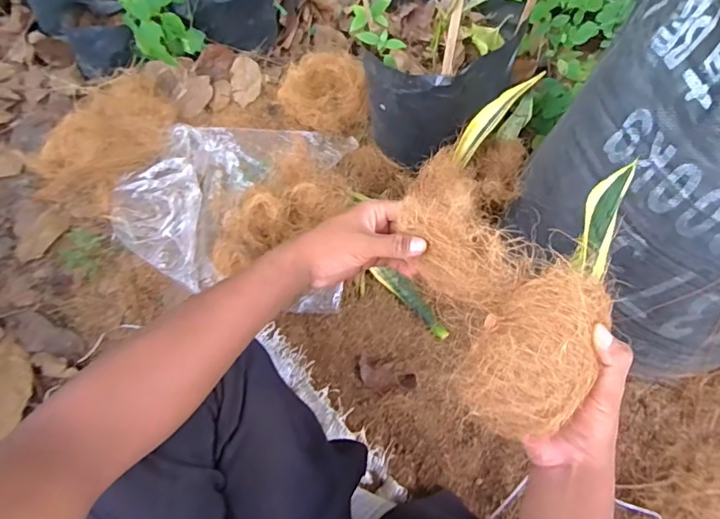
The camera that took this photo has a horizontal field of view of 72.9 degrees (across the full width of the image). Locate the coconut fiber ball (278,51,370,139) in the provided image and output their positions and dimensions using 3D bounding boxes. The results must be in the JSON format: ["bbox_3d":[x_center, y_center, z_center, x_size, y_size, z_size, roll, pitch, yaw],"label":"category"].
[{"bbox_3d":[-0.066,-0.279,0.822,0.151,0.086,0.109,-7,63,-3],"label":"coconut fiber ball"}]

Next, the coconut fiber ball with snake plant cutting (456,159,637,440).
[{"bbox_3d":[0.170,0.020,0.393,0.080,0.060,0.258,30,63,15],"label":"coconut fiber ball with snake plant cutting"}]

